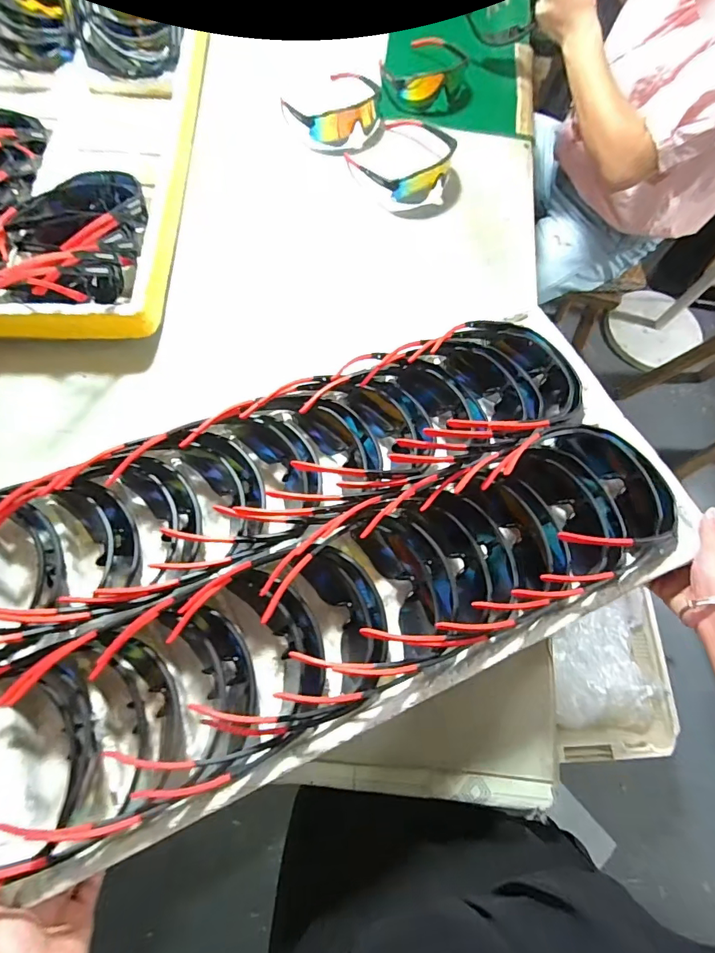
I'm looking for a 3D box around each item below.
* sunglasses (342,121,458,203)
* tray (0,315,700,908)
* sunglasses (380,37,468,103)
[{"bbox_3d":[0.069,-0.529,0.718,0.150,0.049,0.176,-28,75,-12],"label":"sunglasses"},{"bbox_3d":[-0.050,0.075,0.445,0.740,0.089,0.333,-22,72,-11],"label":"tray"},{"bbox_3d":[0.116,-0.743,0.796,0.150,0.041,0.172,-4,71,-5],"label":"sunglasses"}]

